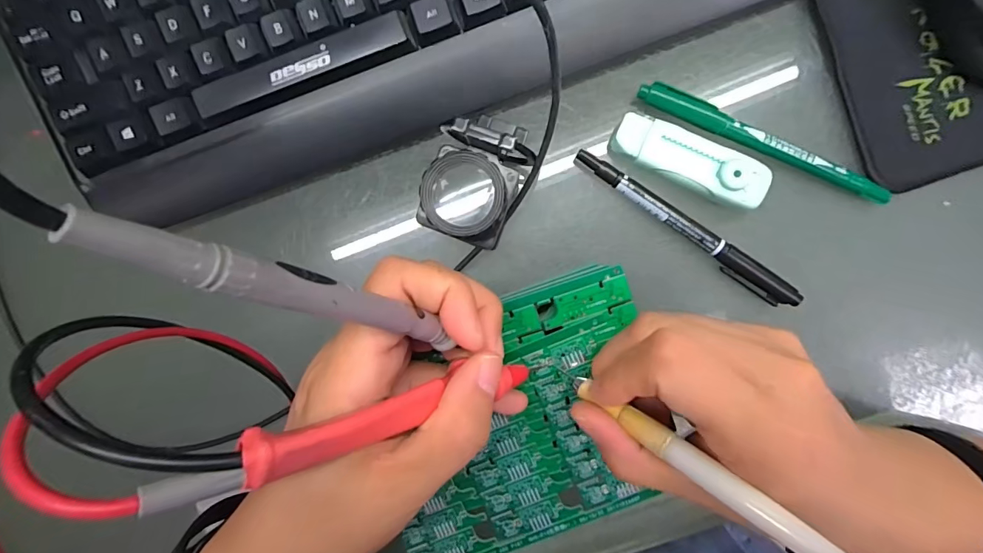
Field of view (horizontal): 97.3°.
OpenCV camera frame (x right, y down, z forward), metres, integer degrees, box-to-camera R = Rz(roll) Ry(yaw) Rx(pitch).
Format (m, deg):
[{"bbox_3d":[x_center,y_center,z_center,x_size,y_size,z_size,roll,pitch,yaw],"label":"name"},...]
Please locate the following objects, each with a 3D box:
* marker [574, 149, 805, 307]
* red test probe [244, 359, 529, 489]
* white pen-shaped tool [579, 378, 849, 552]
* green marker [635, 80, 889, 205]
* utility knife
[{"bbox_3d":[0.105,-0.026,0.235,0.139,0.011,0.014,35,94,1],"label":"marker"},{"bbox_3d":[-0.023,0.042,0.142,0.008,0.107,0.012,2,94,41],"label":"red test probe"},{"bbox_3d":[0.081,0.072,0.139,0.129,0.006,0.008,31,95,41],"label":"white pen-shaped tool"},{"bbox_3d":[0.145,-0.072,0.231,0.140,0.011,0.014,25,94,2],"label":"green marker"},{"bbox_3d":[0.104,-0.060,0.230,0.083,0.019,0.025,25,94,2],"label":"utility knife"}]

